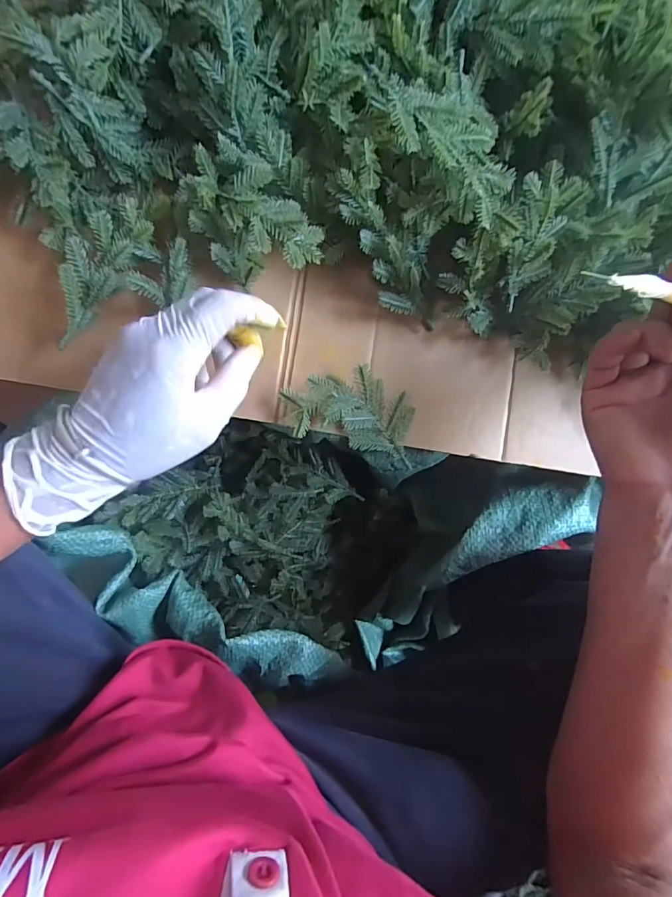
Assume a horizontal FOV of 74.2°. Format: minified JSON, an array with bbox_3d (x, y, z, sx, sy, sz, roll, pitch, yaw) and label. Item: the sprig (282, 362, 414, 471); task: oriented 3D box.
[{"bbox_3d":[0.013,-0.029,0.337,0.100,0.026,0.058,14,84,-5],"label":"sprig"}]

